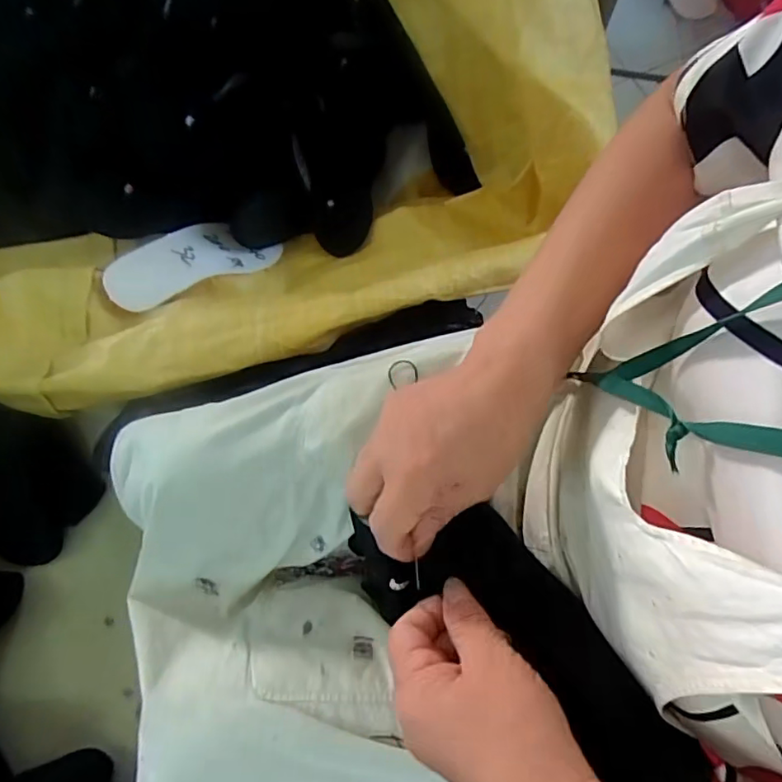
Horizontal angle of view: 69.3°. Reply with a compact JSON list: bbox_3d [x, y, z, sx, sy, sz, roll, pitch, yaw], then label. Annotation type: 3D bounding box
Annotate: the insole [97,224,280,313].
[{"bbox_3d":[-0.280,-0.192,0.808,0.247,0.020,0.098,-28,81,-36],"label":"insole"}]

